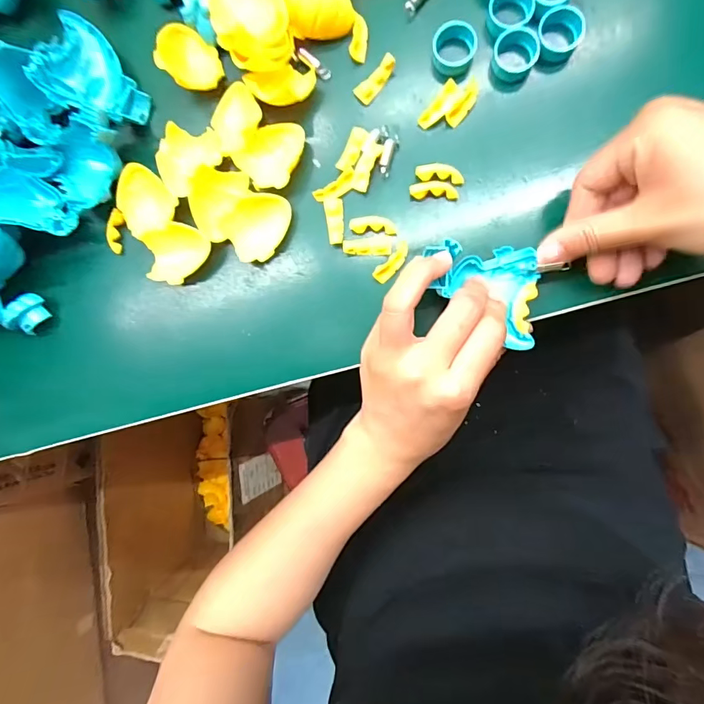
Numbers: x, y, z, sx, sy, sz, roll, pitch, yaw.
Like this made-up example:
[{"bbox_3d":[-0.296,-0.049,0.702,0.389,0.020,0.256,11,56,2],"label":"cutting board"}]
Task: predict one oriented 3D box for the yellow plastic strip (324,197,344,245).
[{"bbox_3d":[-0.011,-0.085,0.273,0.012,0.004,0.030,-7,90,8],"label":"yellow plastic strip"}]

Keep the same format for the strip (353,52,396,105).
[{"bbox_3d":[0.016,-0.171,0.268,0.030,0.004,0.012,-43,117,13],"label":"strip"}]

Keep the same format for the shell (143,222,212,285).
[{"bbox_3d":[-0.114,-0.065,0.280,0.045,0.013,0.036,-9,90,8],"label":"shell"}]

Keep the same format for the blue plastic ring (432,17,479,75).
[{"bbox_3d":[0.063,-0.186,0.263,0.026,0.019,0.024,0,91,8],"label":"blue plastic ring"}]

